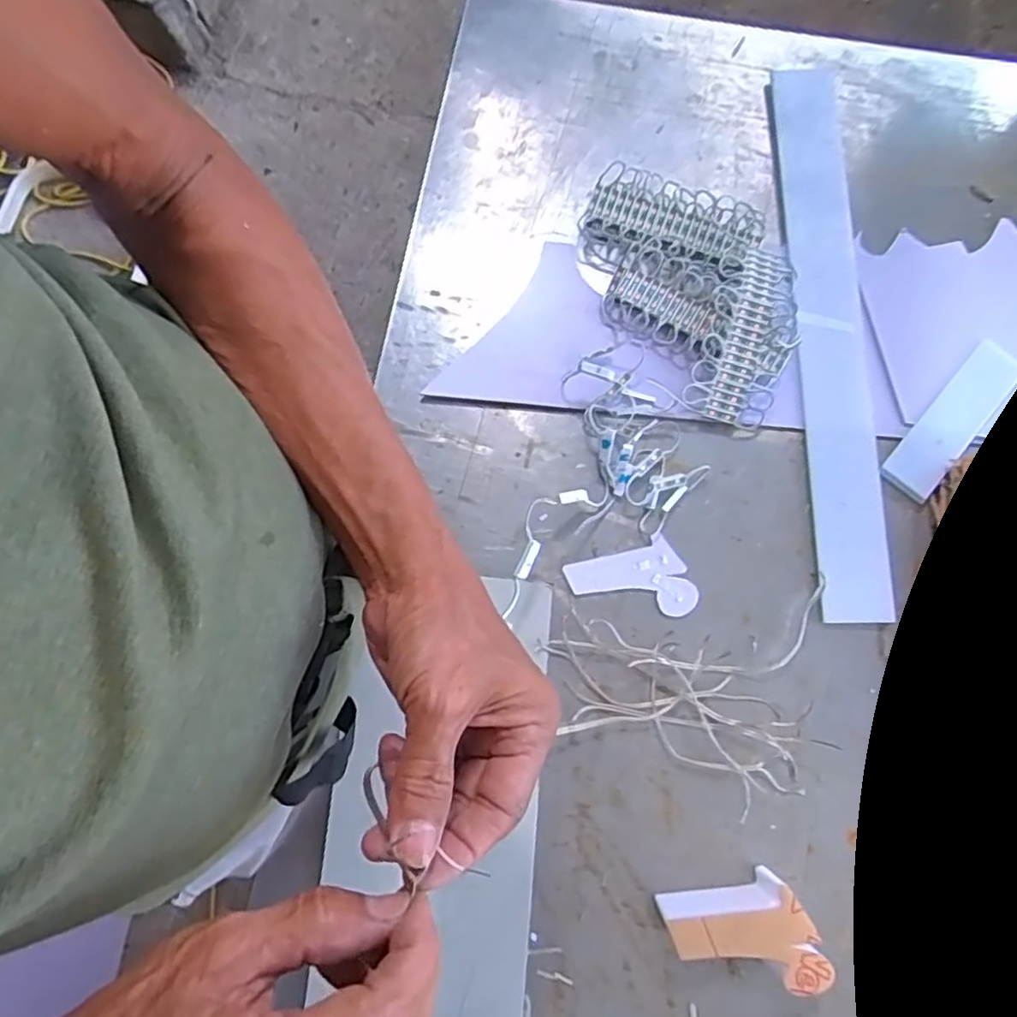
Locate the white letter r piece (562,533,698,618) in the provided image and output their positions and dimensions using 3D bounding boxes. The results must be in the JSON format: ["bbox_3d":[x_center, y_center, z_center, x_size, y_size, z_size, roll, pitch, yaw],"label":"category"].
[{"bbox_3d":[0.089,0.056,0.490,0.082,0.004,0.058,-18,78,-3],"label":"white letter r piece"}]

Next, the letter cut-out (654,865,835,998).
[{"bbox_3d":[0.143,0.266,0.432,0.096,0.044,0.057,-2,79,1],"label":"letter cut-out"}]

